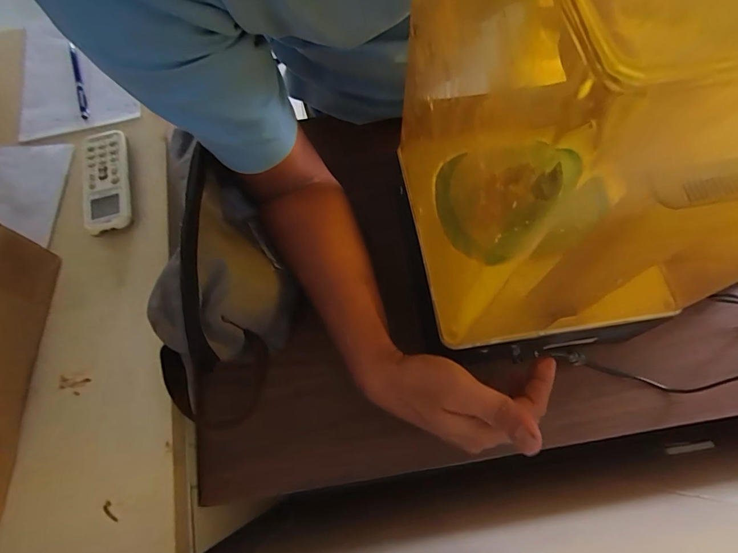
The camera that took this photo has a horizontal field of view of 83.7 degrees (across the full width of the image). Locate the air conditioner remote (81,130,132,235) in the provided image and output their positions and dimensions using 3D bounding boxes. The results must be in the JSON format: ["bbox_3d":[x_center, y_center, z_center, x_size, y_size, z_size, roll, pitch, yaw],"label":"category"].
[{"bbox_3d":[-0.302,-0.108,0.481,0.052,0.027,0.134,-13,68,-4],"label":"air conditioner remote"}]

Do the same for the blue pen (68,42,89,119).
[{"bbox_3d":[-0.384,-0.256,0.545,0.012,0.009,0.125,-19,69,-6],"label":"blue pen"}]

